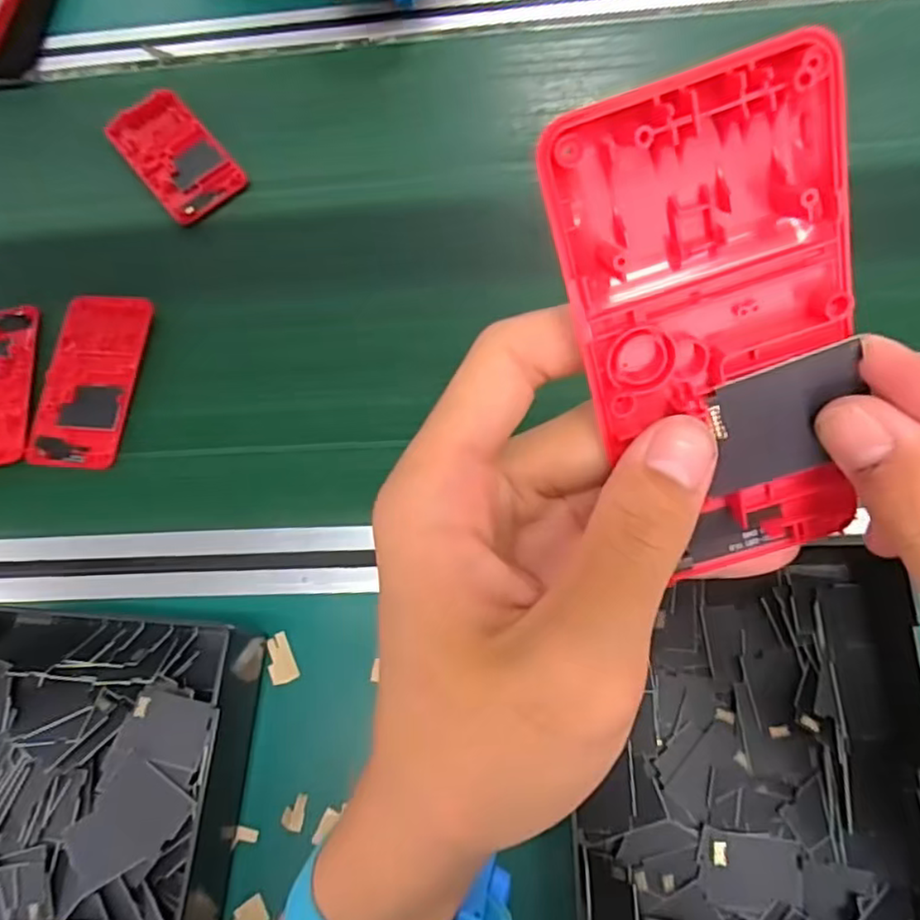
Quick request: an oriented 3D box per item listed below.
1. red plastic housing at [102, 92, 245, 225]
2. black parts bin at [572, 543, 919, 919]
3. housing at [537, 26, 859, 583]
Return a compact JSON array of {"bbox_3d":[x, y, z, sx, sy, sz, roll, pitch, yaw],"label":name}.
[{"bbox_3d":[-0.219,-0.234,0.505,0.061,0.019,0.122,-39,70,-9],"label":"red plastic housing"},{"bbox_3d":[0.139,0.178,0.298,0.164,0.043,0.267,1,69,6],"label":"black parts bin"},{"bbox_3d":[0.062,-0.025,0.156,0.061,0.121,0.008,-19,26,2],"label":"housing"}]

